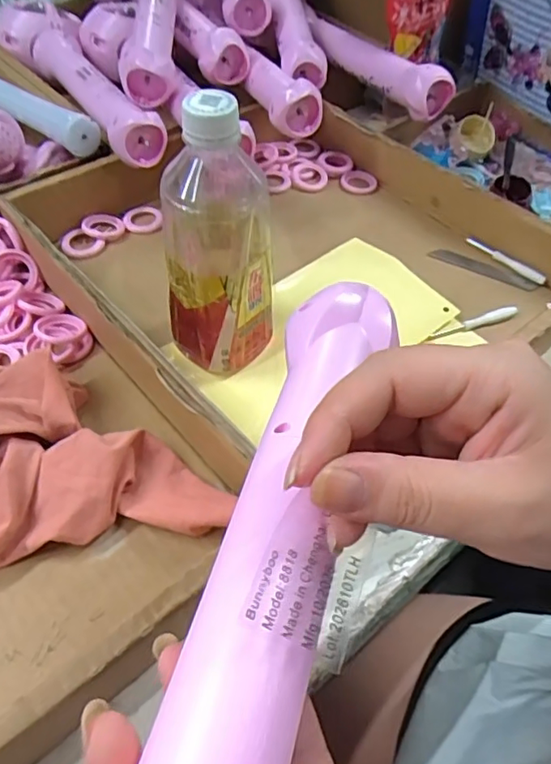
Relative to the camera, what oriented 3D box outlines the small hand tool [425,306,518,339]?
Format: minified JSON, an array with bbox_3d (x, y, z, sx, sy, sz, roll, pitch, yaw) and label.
[{"bbox_3d":[0.162,-0.046,0.462,0.083,0.011,0.010,-18,56,-17],"label":"small hand tool"}]

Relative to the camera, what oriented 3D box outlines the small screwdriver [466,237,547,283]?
[{"bbox_3d":[0.212,-0.113,0.522,0.008,0.011,0.081,-36,63,-27],"label":"small screwdriver"}]

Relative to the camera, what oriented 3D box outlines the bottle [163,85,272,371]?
[{"bbox_3d":[-0.036,-0.081,0.362,0.068,0.184,0.056,-1,53,-5],"label":"bottle"}]

